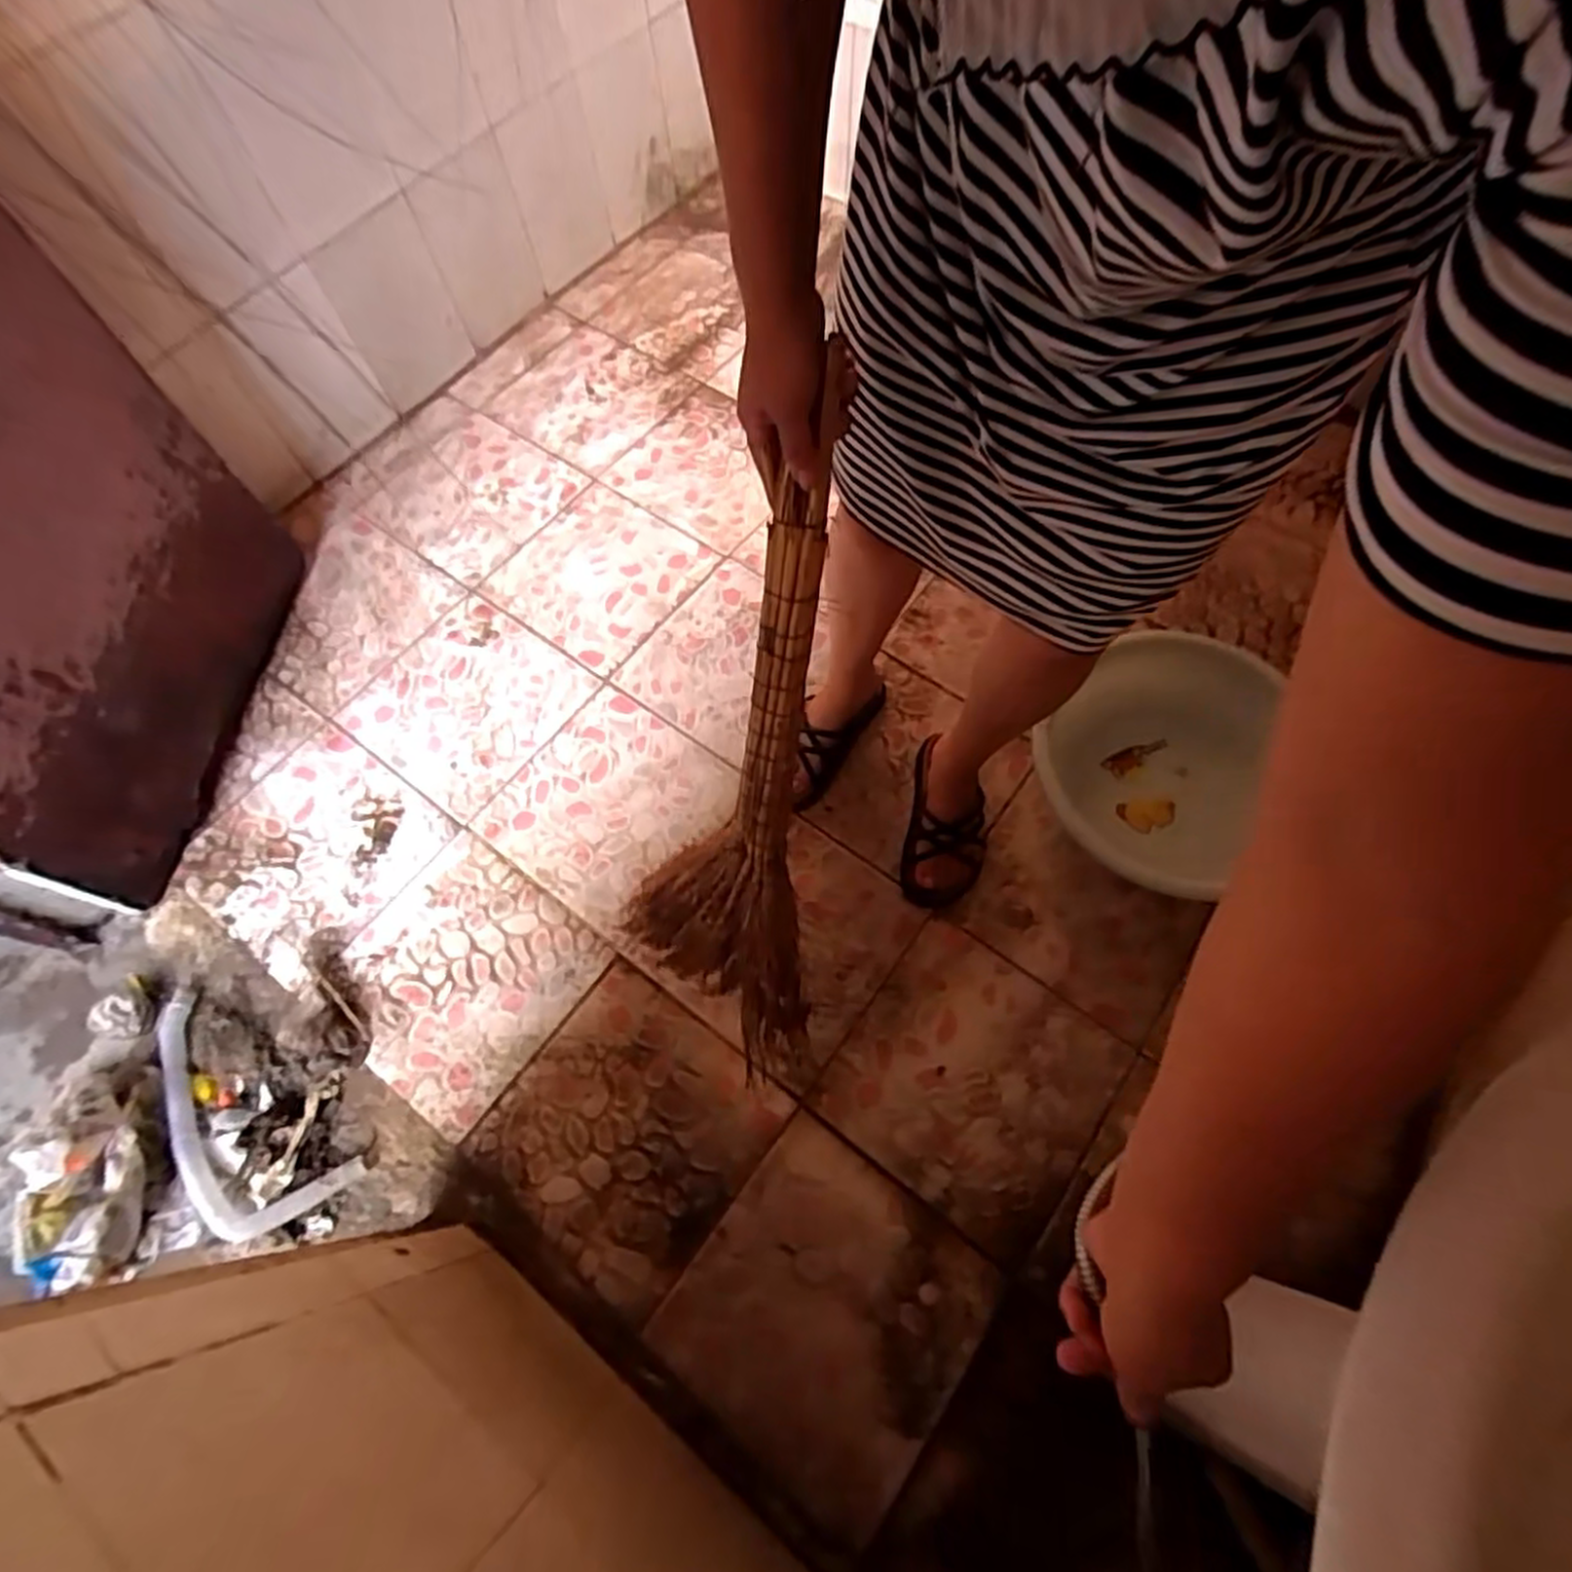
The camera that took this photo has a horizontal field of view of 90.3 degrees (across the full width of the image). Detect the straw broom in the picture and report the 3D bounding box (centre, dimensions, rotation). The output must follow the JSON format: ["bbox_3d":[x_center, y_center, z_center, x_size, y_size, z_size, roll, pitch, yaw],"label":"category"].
[{"bbox_3d":[-0.043,-0.005,0.724,0.221,0.709,0.079,19,40,9],"label":"straw broom"}]

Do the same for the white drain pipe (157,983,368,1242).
[{"bbox_3d":[-0.671,0.392,0.924,0.354,0.034,0.138,34,71,15],"label":"white drain pipe"}]

